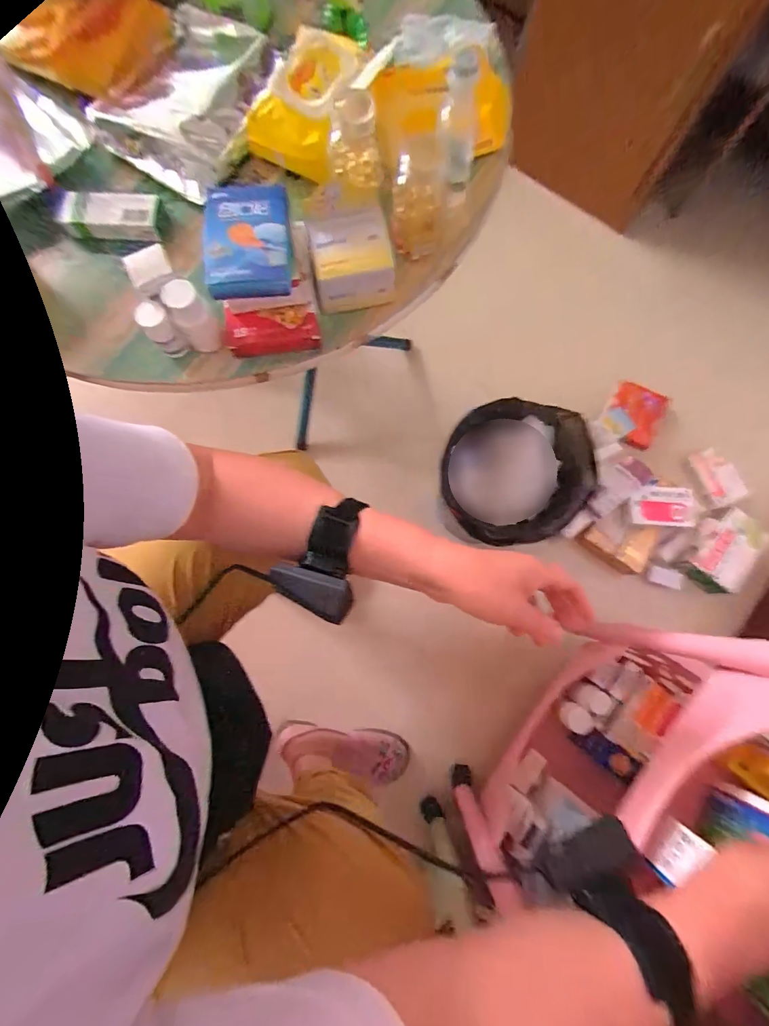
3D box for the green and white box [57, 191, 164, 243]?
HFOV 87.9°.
[{"bbox_3d":[-0.277,-0.301,0.402,0.116,0.023,0.045,11,79,2],"label":"green and white box"}]

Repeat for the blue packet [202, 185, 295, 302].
[{"bbox_3d":[-0.118,-0.235,0.346,0.071,0.026,0.091,-5,79,-1],"label":"blue packet"}]

